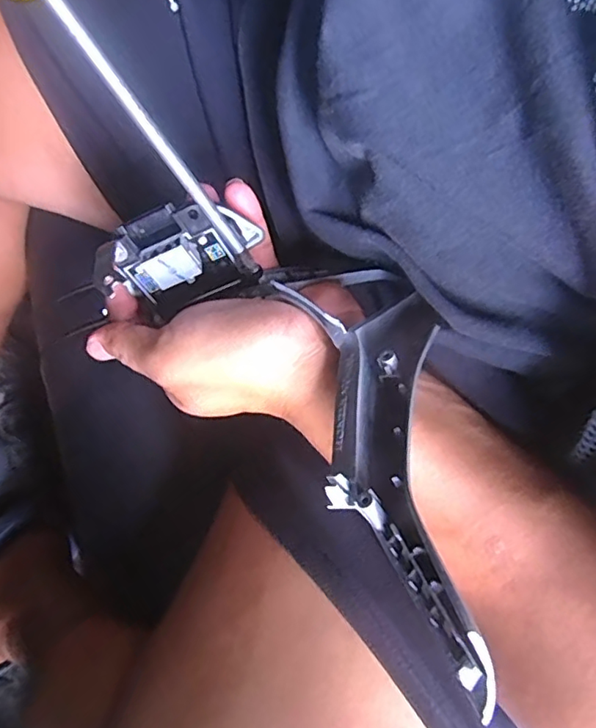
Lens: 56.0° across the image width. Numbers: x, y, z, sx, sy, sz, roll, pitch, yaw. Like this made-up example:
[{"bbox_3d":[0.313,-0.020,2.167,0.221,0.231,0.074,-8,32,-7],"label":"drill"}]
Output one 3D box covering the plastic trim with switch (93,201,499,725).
[{"bbox_3d":[0.020,0.004,0.236,0.111,0.058,0.229,-36,63,-9],"label":"plastic trim with switch"}]

